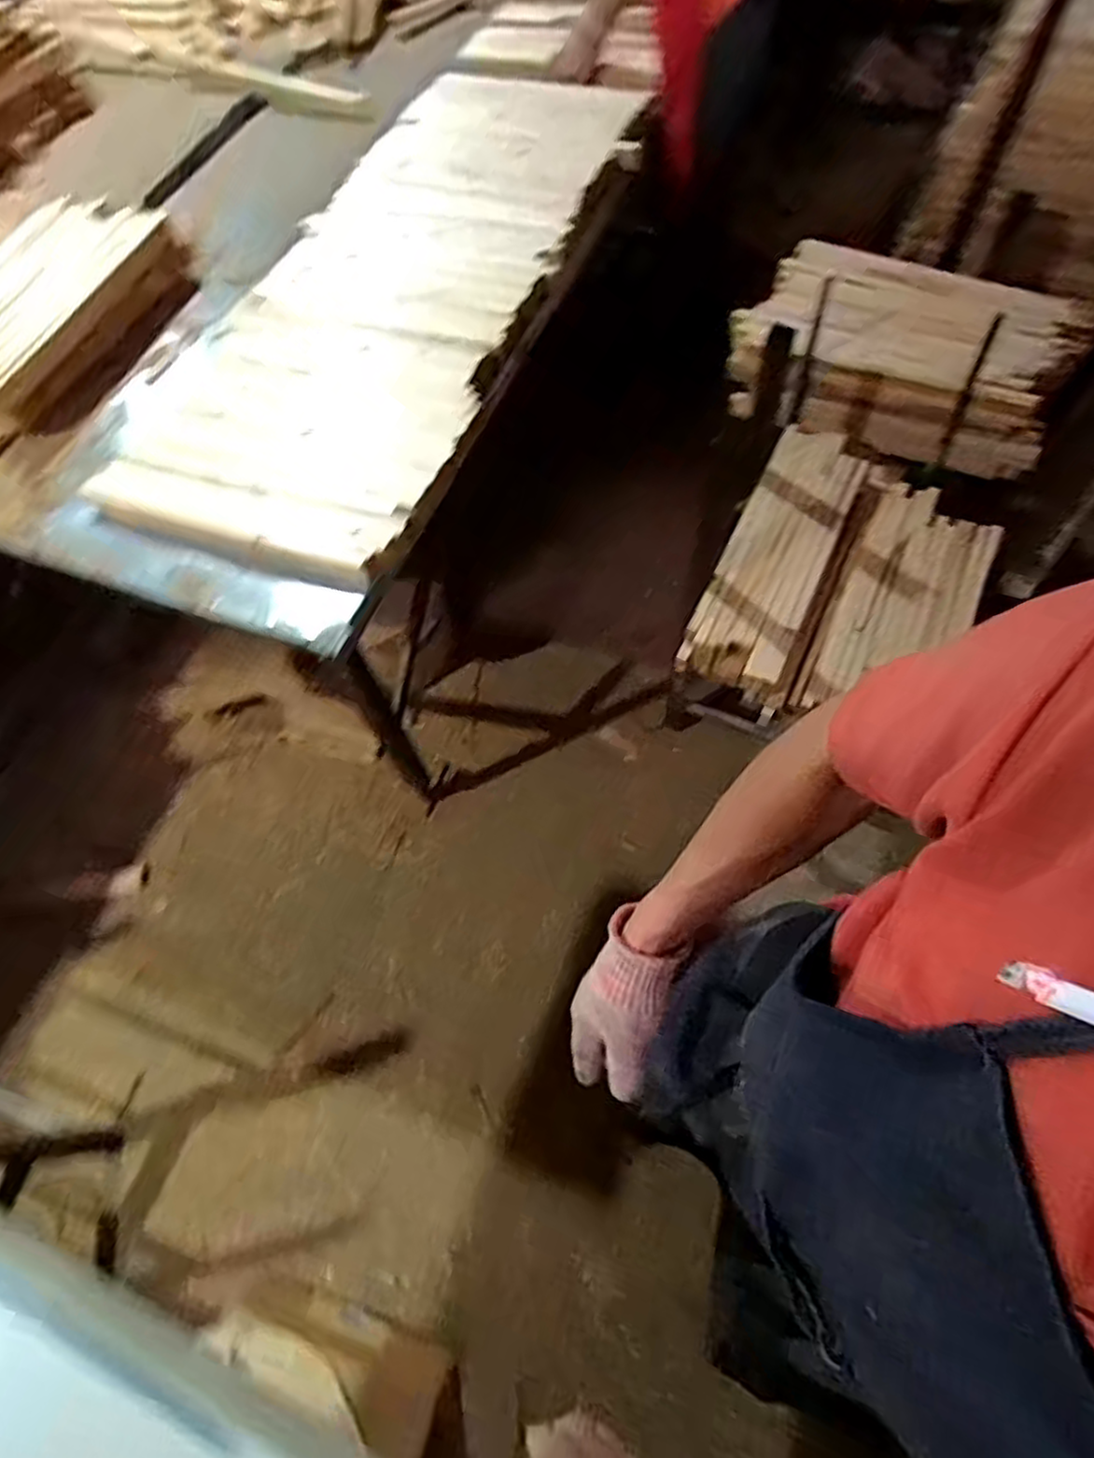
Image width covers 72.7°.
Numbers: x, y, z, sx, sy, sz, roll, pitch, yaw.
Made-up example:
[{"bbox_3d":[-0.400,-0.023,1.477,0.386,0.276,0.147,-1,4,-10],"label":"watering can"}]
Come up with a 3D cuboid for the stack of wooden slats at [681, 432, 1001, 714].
[{"bbox_3d":[0.488,-0.258,1.200,0.382,0.092,0.559,23,67,15],"label":"stack of wooden slats"}]

